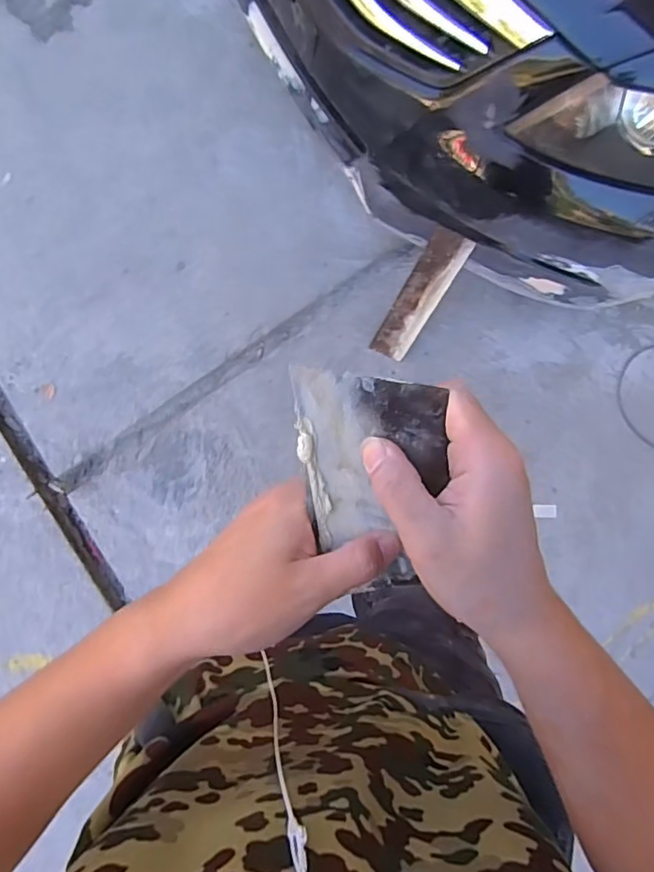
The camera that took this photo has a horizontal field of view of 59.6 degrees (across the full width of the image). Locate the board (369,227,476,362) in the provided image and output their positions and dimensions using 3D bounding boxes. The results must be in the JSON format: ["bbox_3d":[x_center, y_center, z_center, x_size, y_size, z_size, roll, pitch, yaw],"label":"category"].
[{"bbox_3d":[0.207,-0.308,1.291,0.087,0.339,0.027,26,43,-5],"label":"board"}]

